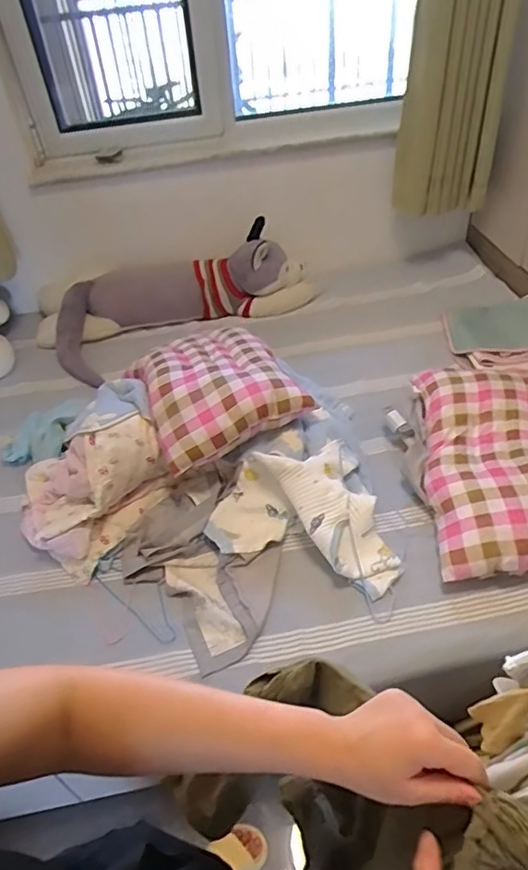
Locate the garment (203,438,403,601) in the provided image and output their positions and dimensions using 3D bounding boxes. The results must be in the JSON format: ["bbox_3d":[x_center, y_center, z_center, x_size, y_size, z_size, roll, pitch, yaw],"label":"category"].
[{"bbox_3d":[0.108,0.141,1.244,0.413,0.147,0.322,10,45,16],"label":"garment"}]

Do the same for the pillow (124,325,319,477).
[{"bbox_3d":[-0.129,-0.147,1.389,0.383,0.099,0.462,-22,46,-17],"label":"pillow"}]

